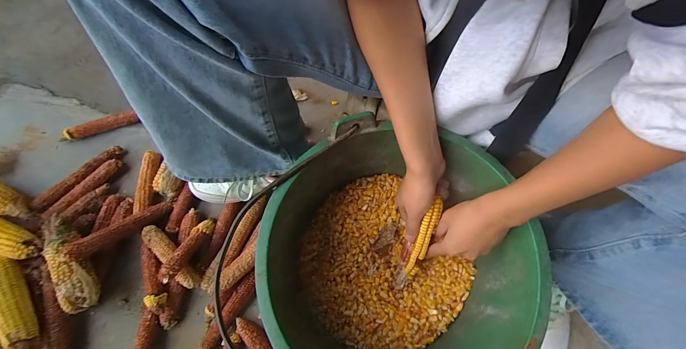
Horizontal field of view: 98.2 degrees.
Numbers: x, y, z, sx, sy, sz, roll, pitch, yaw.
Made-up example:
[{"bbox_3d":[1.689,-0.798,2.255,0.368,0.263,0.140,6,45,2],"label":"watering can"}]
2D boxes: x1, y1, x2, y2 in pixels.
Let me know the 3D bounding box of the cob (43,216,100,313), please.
[{"bbox_3d":[-0.455,0.141,0.489,0.055,0.043,0.182,-39,75,-14],"label":"cob"}]

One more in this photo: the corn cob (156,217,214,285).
[{"bbox_3d":[-0.259,0.119,0.496,0.028,0.021,0.131,11,31,3],"label":"corn cob"}]

